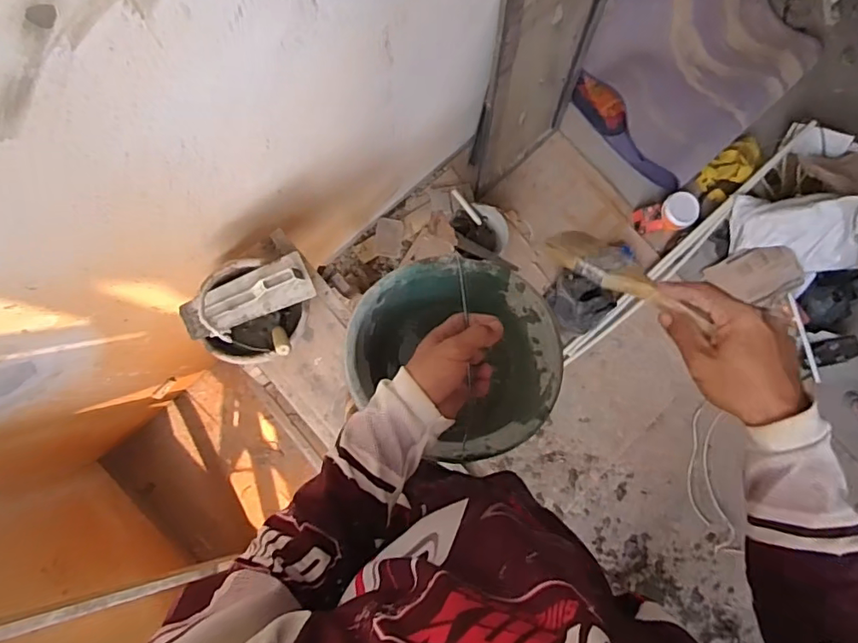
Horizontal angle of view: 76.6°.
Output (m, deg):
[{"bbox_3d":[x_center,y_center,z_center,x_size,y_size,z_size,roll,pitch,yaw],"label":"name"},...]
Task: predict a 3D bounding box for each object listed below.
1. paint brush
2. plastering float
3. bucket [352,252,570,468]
[{"bbox_3d":[0.179,-0.035,0.499,0.166,0.021,0.027,31,80,30],"label":"paint brush"},{"bbox_3d":[-0.419,-0.050,1.258,0.302,0.070,0.123,-26,86,-8],"label":"plastering float"},{"bbox_3d":[0.037,0.040,0.754,0.266,0.155,0.242,40,81,0],"label":"bucket"}]

